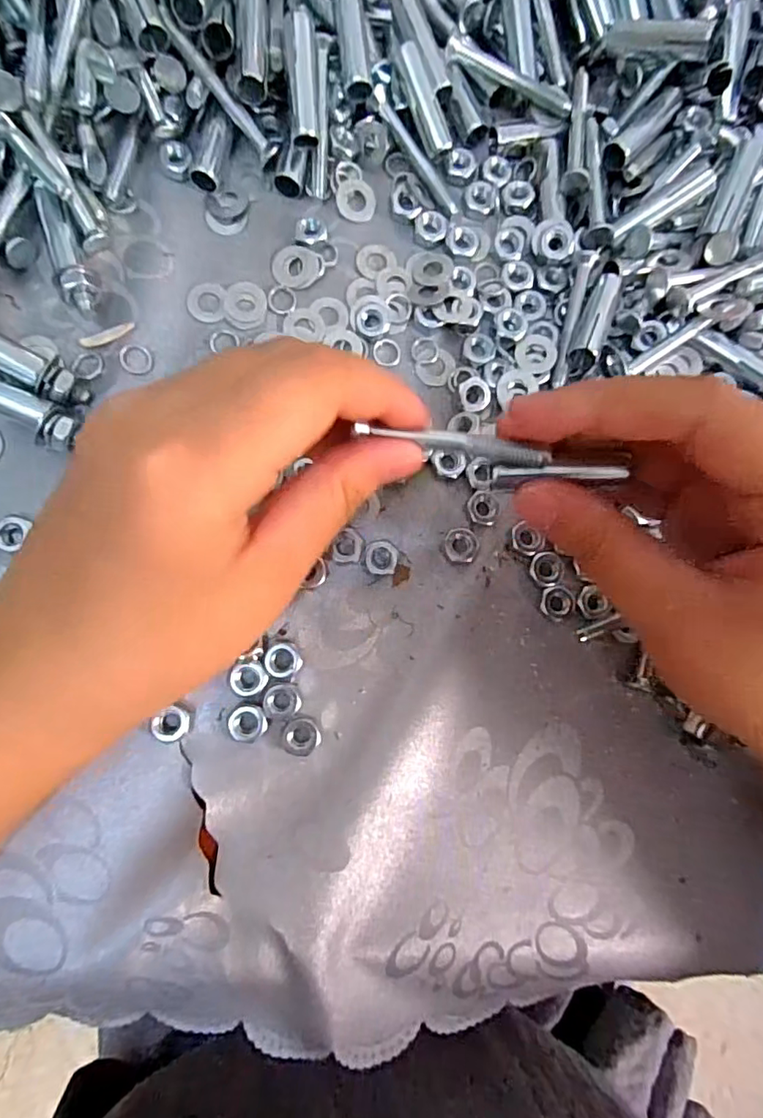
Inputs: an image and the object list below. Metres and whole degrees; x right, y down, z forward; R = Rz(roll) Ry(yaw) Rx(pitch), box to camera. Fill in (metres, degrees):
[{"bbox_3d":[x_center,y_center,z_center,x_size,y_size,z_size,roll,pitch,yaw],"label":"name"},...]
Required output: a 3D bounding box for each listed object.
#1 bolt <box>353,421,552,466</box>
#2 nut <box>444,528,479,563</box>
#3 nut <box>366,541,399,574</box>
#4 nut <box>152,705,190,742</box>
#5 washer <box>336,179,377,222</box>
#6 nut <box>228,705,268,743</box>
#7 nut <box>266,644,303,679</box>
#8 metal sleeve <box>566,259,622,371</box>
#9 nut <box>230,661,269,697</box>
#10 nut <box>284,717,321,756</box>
[{"bbox_3d":[0.020,-0.033,0.154,0.053,0.006,0.007,10,83,4],"label":"bolt"},{"bbox_3d":[0.031,-0.005,0.213,0.012,0.006,0.013,-2,83,-7],"label":"nut"},{"bbox_3d":[0.000,-0.001,0.210,0.012,0.004,0.013,1,83,-6],"label":"nut"},{"bbox_3d":[-0.074,0.058,0.194,0.011,0.004,0.012,9,82,-5],"label":"nut"},{"bbox_3d":[-0.010,-0.148,0.226,0.016,0.004,0.017,4,82,-6],"label":"washer"},{"bbox_3d":[-0.047,0.059,0.197,0.013,0.004,0.013,1,83,-6],"label":"nut"},{"bbox_3d":[-0.036,0.037,0.201,0.013,0.005,0.012,40,80,0],"label":"nut"},{"bbox_3d":[0.085,-0.097,0.216,0.010,0.009,0.050,24,81,-3],"label":"metal sleeve"},{"bbox_3d":[-0.047,0.043,0.197,0.013,0.004,0.012,1,83,-6],"label":"nut"},{"bbox_3d":[-0.028,0.063,0.197,0.012,0.007,0.013,-40,89,-10],"label":"nut"}]

